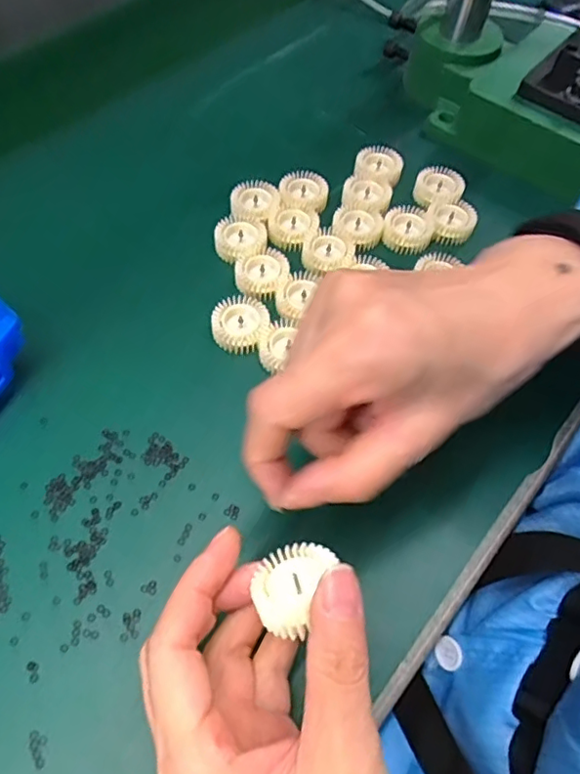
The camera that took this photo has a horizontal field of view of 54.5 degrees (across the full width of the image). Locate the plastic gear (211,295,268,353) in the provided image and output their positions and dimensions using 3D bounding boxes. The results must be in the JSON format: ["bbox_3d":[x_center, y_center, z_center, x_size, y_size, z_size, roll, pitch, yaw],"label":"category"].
[{"bbox_3d":[-0.027,-0.036,0.312,0.029,0.015,0.031,1,60,-2],"label":"plastic gear"}]

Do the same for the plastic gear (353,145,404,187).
[{"bbox_3d":[0.060,-0.150,0.383,0.031,0.011,0.034,1,60,-2],"label":"plastic gear"}]

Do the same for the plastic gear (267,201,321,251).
[{"bbox_3d":[0.002,-0.102,0.351,0.031,0.007,0.031,19,61,9],"label":"plastic gear"}]

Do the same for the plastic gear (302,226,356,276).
[{"bbox_3d":[0.022,-0.083,0.343,0.031,0.007,0.031,1,60,-2],"label":"plastic gear"}]

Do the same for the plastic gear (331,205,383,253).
[{"bbox_3d":[0.042,-0.100,0.354,0.030,0.011,0.031,1,60,-2],"label":"plastic gear"}]

